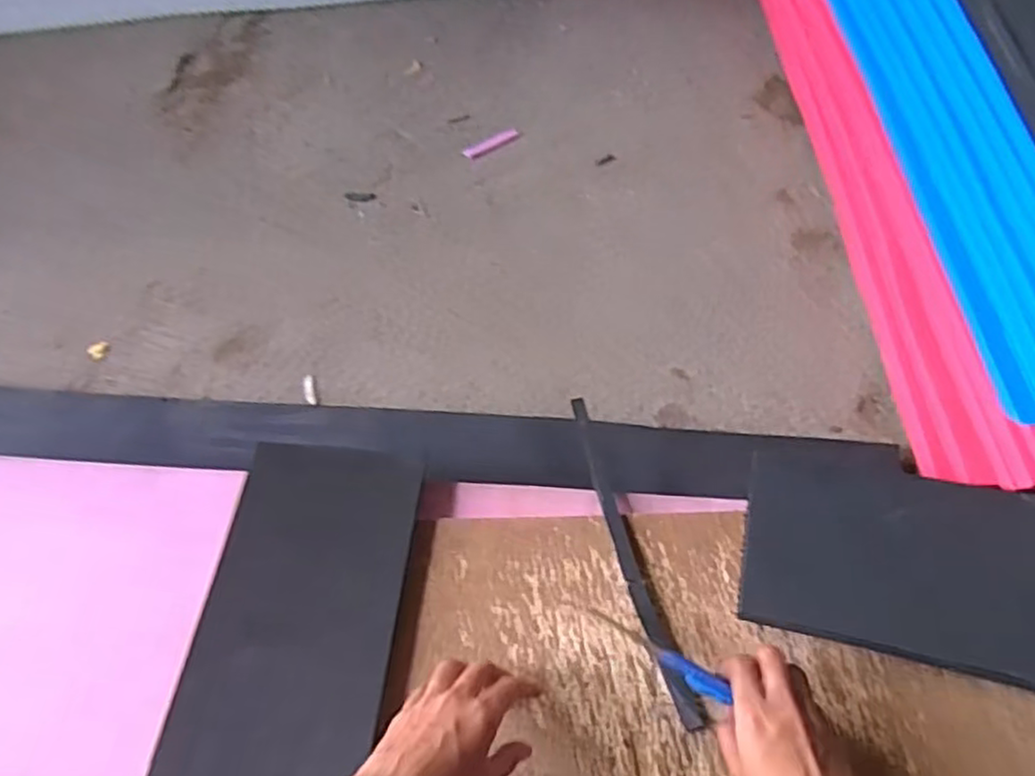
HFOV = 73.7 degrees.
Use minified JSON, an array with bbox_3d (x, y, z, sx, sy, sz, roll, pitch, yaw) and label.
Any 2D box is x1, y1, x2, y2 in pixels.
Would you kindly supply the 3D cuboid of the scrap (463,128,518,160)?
[{"bbox_3d":[-0.036,-0.338,0.956,0.082,0.013,0.015,-30,60,-15],"label":"scrap"}]

